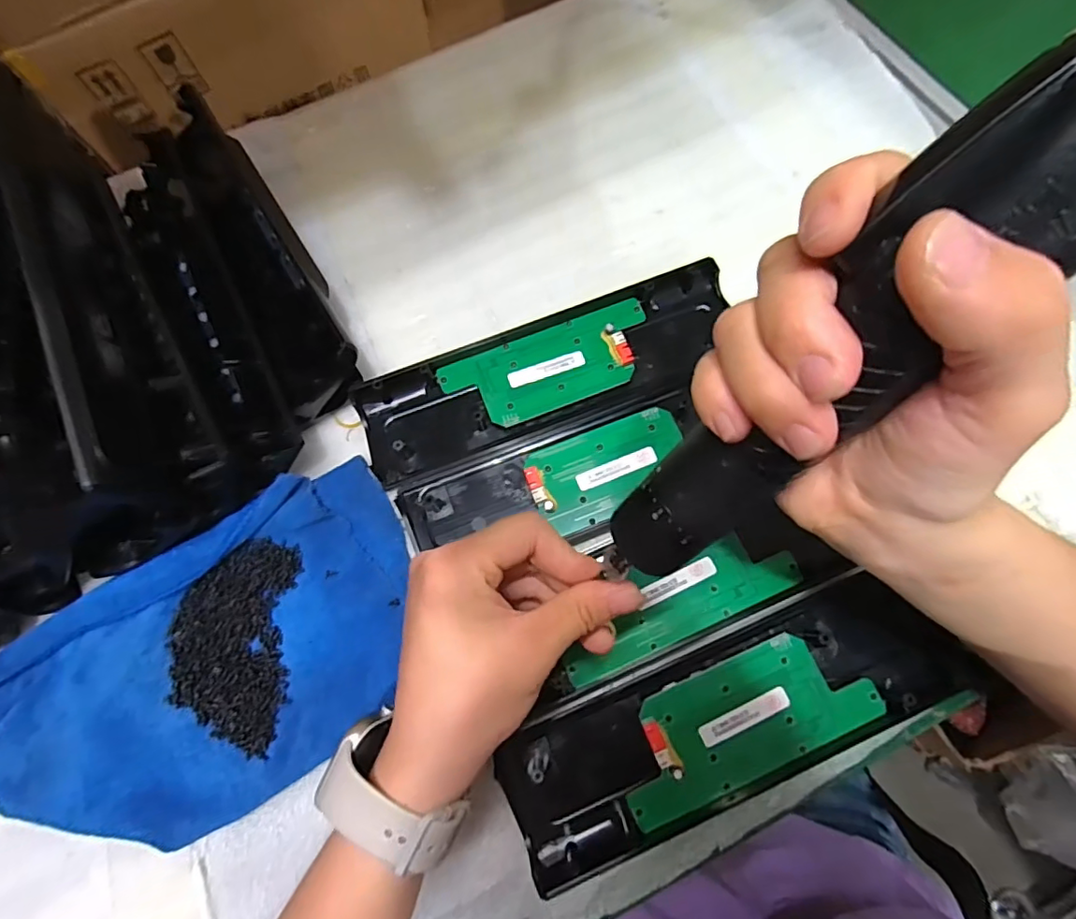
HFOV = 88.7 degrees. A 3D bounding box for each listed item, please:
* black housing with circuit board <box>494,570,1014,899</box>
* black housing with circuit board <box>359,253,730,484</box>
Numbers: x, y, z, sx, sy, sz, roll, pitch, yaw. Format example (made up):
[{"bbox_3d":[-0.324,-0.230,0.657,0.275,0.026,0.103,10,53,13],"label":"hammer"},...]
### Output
[{"bbox_3d":[0.100,0.136,0.285,0.235,0.024,0.077,-23,72,-5],"label":"black housing with circuit board"},{"bbox_3d":[0.007,-0.056,0.349,0.237,0.019,0.077,-18,71,-3],"label":"black housing with circuit board"}]

